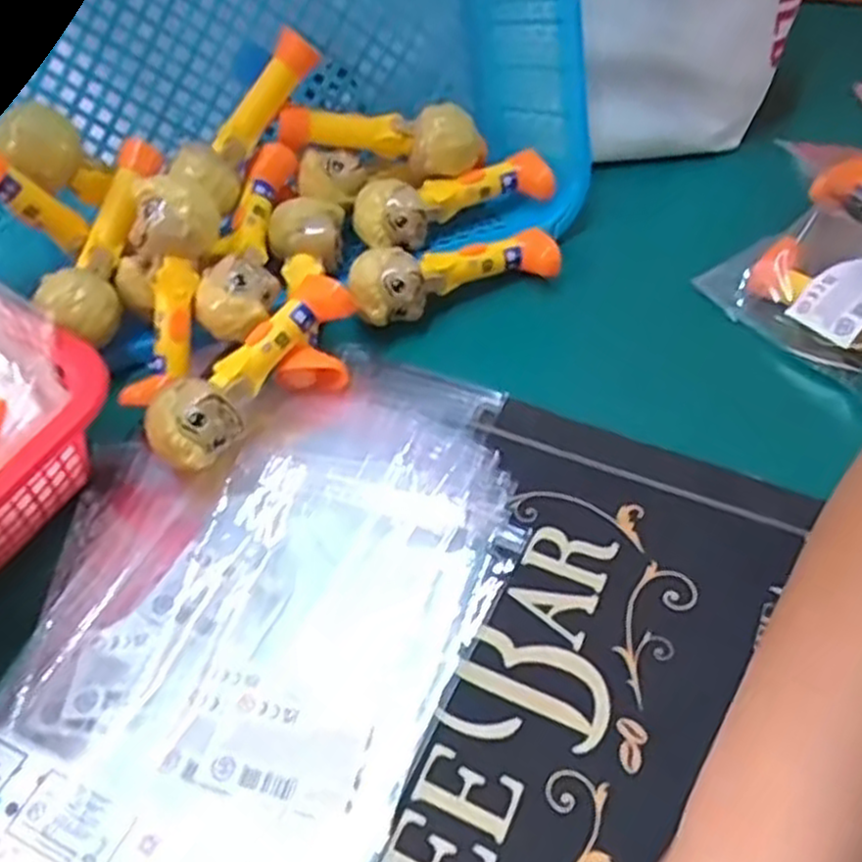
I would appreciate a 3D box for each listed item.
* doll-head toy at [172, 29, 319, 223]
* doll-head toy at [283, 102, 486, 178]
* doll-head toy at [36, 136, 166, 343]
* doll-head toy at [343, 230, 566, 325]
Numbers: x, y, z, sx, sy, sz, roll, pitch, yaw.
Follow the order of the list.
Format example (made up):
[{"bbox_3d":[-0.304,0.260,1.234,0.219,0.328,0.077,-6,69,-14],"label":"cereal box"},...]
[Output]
[{"bbox_3d":[-0.104,-0.182,0.452,0.030,0.032,0.105,43,99,28],"label":"doll-head toy"},{"bbox_3d":[-0.028,-0.180,0.482,0.117,0.042,0.052,6,53,9],"label":"doll-head toy"},{"bbox_3d":[-0.180,-0.109,0.437,0.033,0.031,0.124,11,74,10],"label":"doll-head toy"},{"bbox_3d":[0.013,-0.092,0.457,0.125,0.044,0.035,-18,54,-11],"label":"doll-head toy"}]

